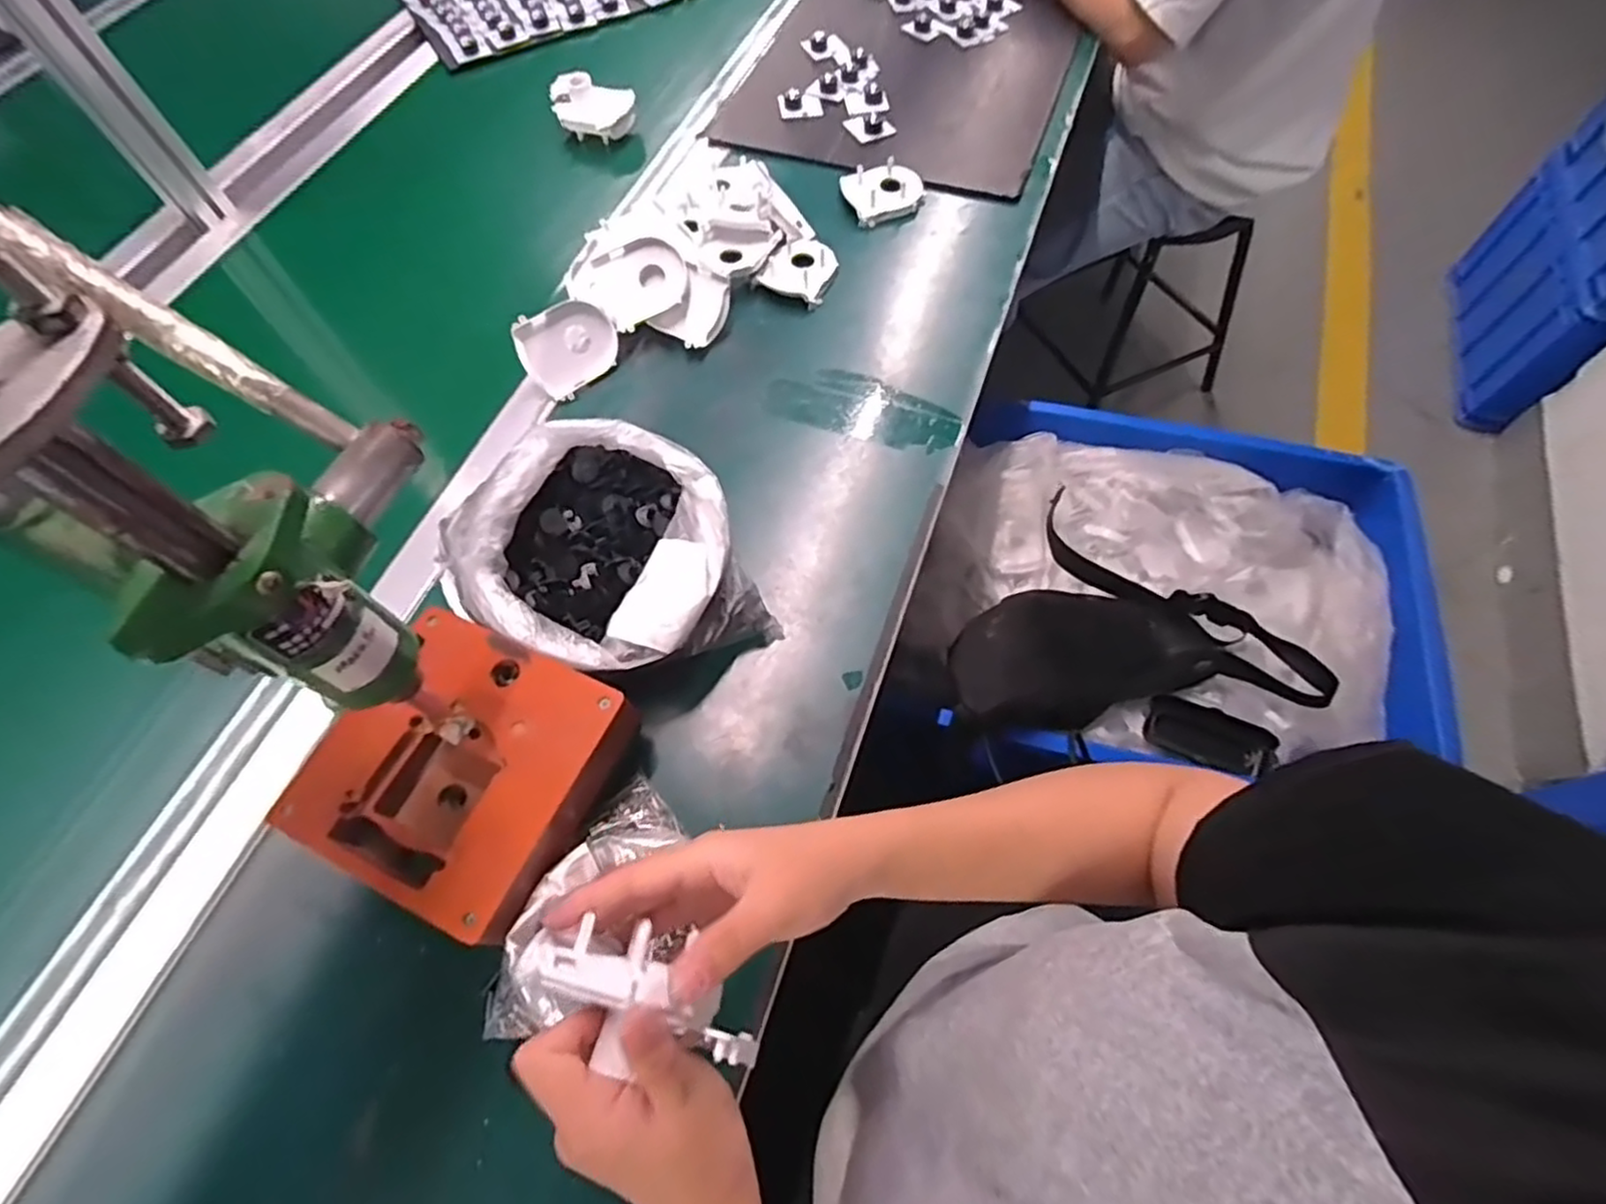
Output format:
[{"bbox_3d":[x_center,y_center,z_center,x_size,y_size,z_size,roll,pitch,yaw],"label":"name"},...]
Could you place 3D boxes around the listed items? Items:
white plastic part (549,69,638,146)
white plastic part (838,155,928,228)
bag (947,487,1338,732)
[{"bbox_3d":[-0.235,-0.550,0.787,0.087,0.059,0.062,-8,64,-1],"label":"white plastic part"},{"bbox_3d":[0.084,-0.426,0.723,0.080,0.020,0.063,-17,64,-6],"label":"white plastic part"},{"bbox_3d":[0.310,0.000,0.716,0.331,0.074,0.251,-4,63,0],"label":"bag"}]

